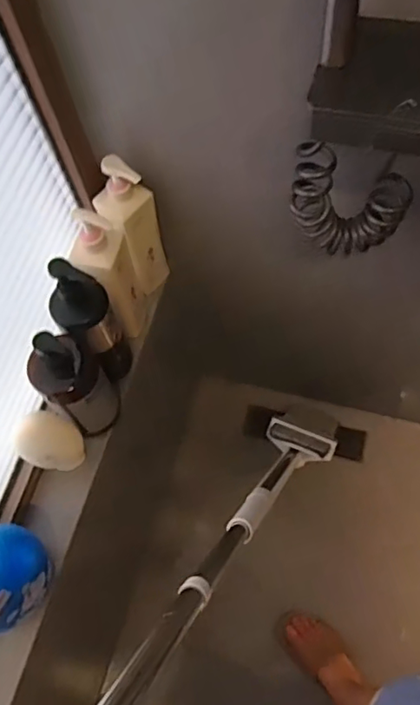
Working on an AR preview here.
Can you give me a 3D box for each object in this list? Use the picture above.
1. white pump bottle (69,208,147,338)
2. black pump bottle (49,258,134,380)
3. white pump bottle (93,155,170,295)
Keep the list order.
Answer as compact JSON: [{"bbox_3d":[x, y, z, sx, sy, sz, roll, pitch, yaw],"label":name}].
[{"bbox_3d":[-0.152,-0.111,0.865,0.054,0.266,0.098,12,64,10],"label":"white pump bottle"},{"bbox_3d":[-0.166,-0.025,0.809,0.087,0.273,0.074,-29,64,-11],"label":"black pump bottle"},{"bbox_3d":[-0.125,-0.195,0.897,0.070,0.268,0.082,31,68,18],"label":"white pump bottle"}]

